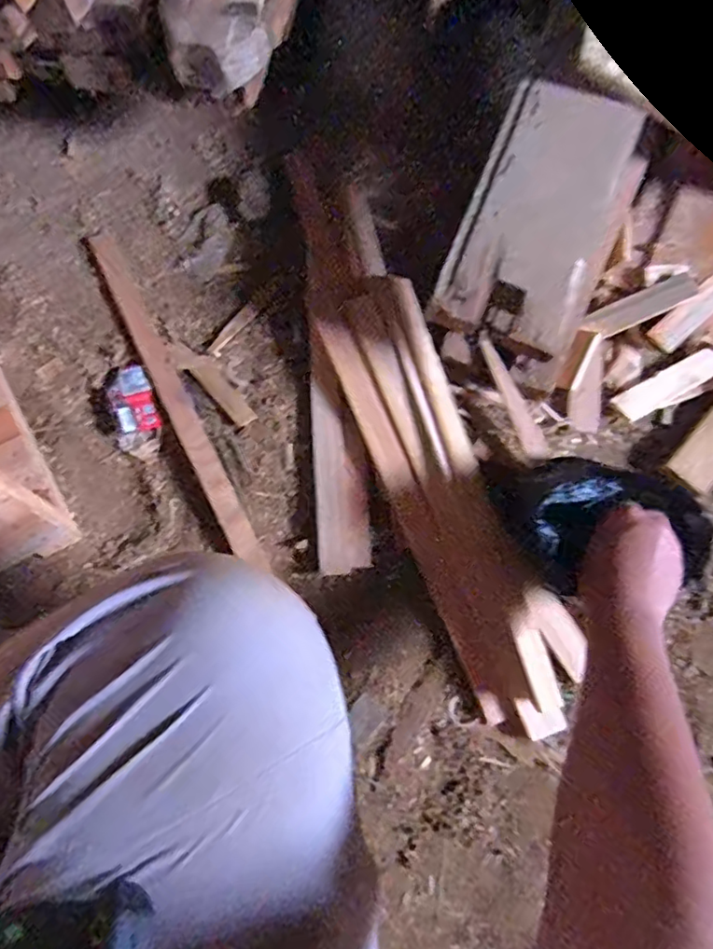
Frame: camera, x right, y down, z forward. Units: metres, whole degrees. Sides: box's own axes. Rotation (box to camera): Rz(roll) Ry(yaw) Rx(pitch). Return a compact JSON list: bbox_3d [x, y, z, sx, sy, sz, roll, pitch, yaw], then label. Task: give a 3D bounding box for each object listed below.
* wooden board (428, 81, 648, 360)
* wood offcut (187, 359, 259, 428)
[{"bbox_3d":[0.186,-0.265,0.590,0.133,0.014,0.270,22,85,0],"label":"wooden board"},{"bbox_3d":[-0.157,-0.097,0.681,0.027,0.006,0.103,-38,77,-15],"label":"wood offcut"}]

